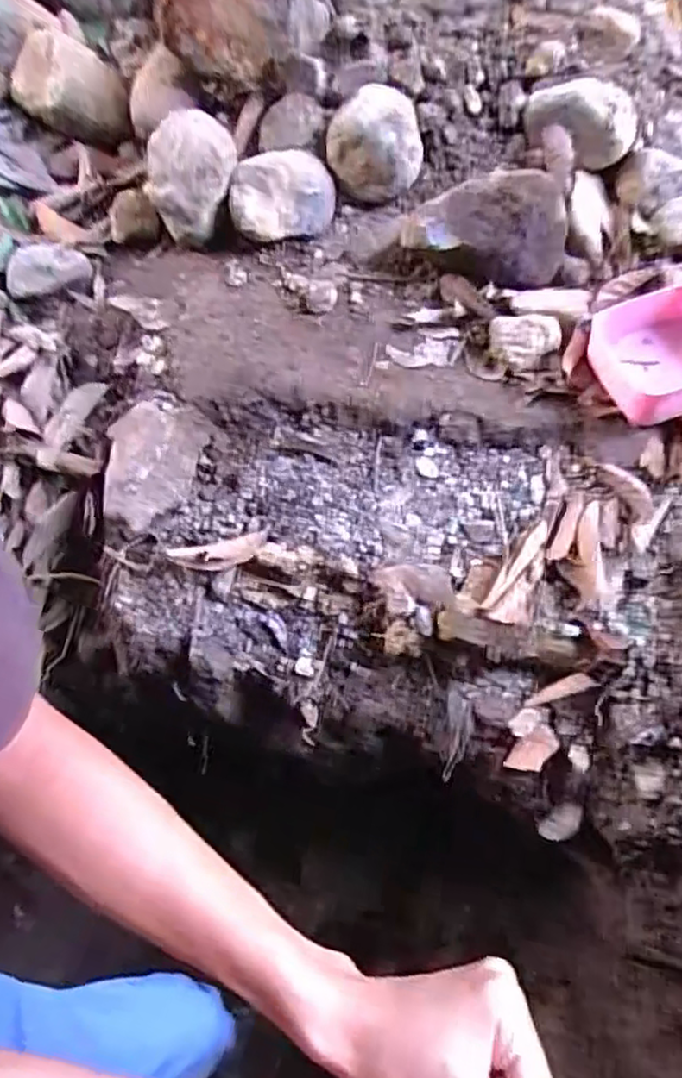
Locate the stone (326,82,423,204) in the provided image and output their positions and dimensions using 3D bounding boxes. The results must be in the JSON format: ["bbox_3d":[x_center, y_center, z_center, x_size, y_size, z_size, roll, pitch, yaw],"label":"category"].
[{"bbox_3d":[0.036,-0.438,0.748,0.091,0.087,0.090,-24,60,-16],"label":"stone"}]

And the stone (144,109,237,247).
[{"bbox_3d":[-0.169,-0.405,0.768,0.102,0.110,0.112,-12,57,-9],"label":"stone"}]

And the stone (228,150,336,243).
[{"bbox_3d":[-0.070,-0.390,0.763,0.117,0.086,0.045,-12,29,-12],"label":"stone"}]

